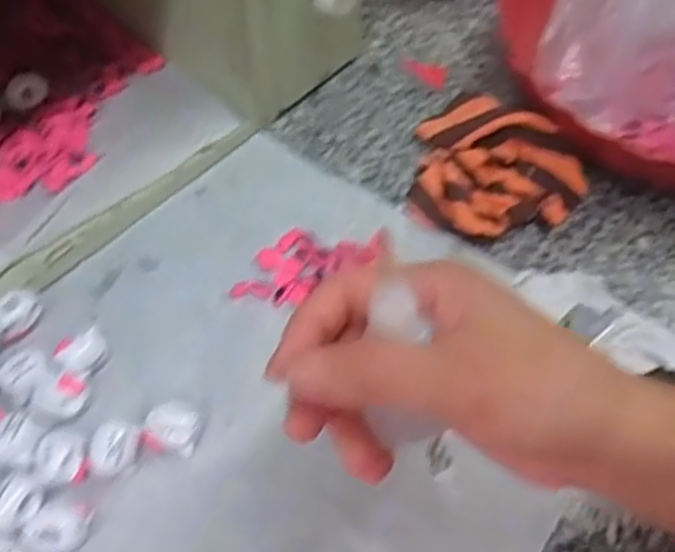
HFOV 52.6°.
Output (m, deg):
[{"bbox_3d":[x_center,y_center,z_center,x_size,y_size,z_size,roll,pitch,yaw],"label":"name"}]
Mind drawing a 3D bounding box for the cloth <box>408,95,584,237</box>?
[{"bbox_3d":[0.088,-0.063,0.409,0.106,0.035,0.089,32,61,19],"label":"cloth"}]

